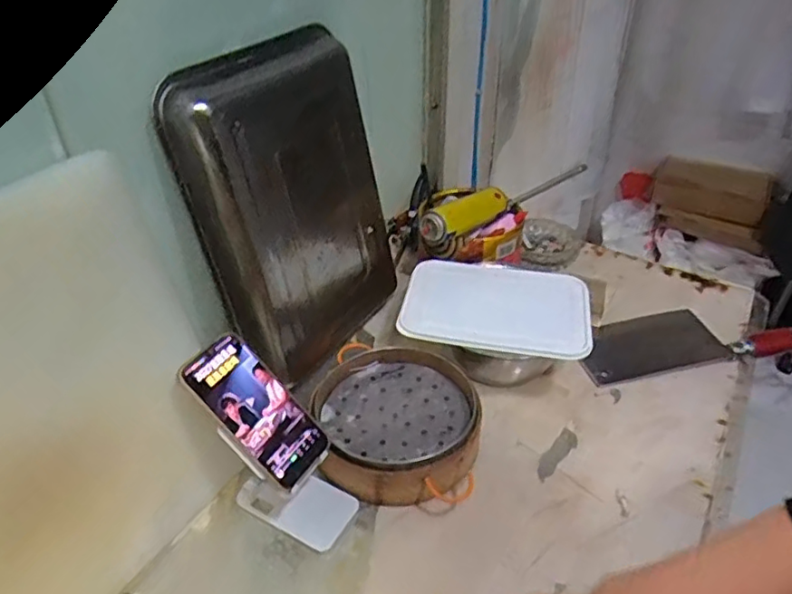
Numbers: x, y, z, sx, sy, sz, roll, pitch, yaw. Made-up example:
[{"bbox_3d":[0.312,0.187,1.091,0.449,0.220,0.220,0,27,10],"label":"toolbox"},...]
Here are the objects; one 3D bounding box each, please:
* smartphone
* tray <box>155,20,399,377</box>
[{"bbox_3d":[-0.126,0.101,0.564,0.142,0.007,0.069,48,48,-4],"label":"smartphone"},{"bbox_3d":[-0.102,-0.096,0.700,0.051,0.353,0.265,7,34,37],"label":"tray"}]

